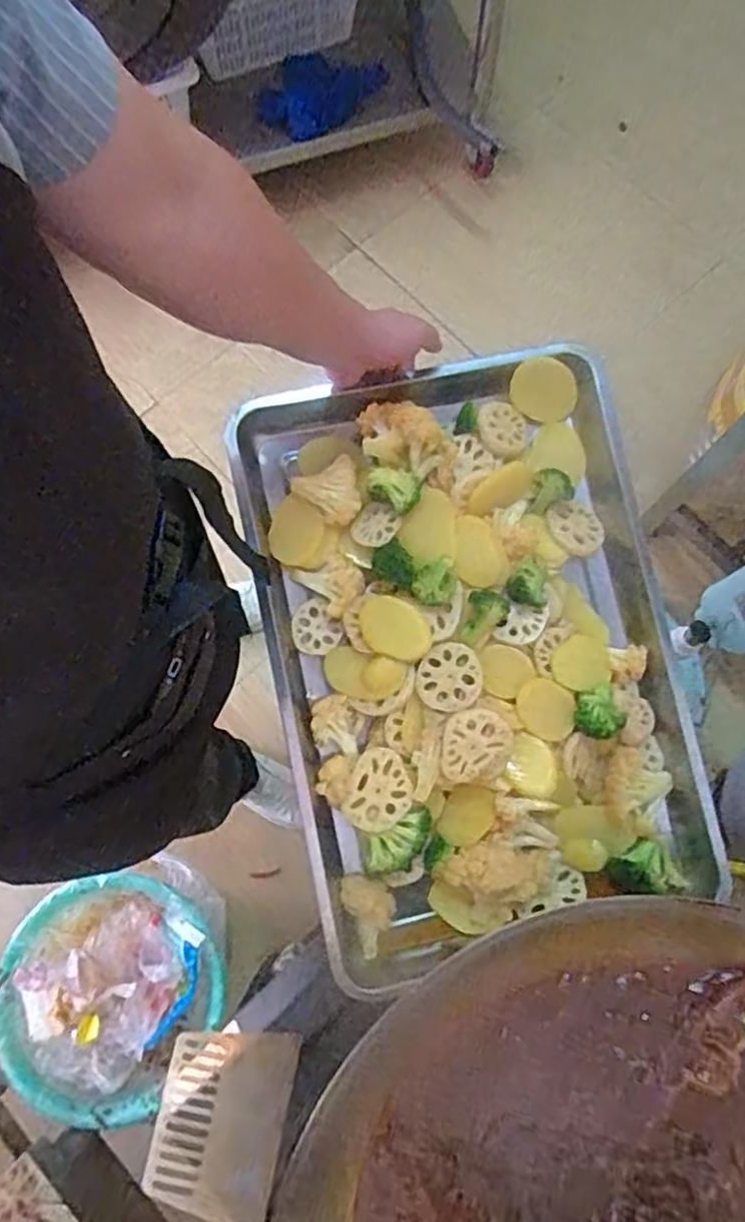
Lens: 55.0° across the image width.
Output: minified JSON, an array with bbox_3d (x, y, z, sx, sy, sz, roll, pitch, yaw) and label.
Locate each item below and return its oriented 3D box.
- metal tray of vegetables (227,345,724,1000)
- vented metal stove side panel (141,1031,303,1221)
[{"bbox_3d":[0.099,0.041,0.683,0.375,0.064,0.539,-12,85,1],"label":"metal tray of vegetables"},{"bbox_3d":[-0.139,0.470,0.656,0.114,0.010,0.154,10,75,3],"label":"vented metal stove side panel"}]

